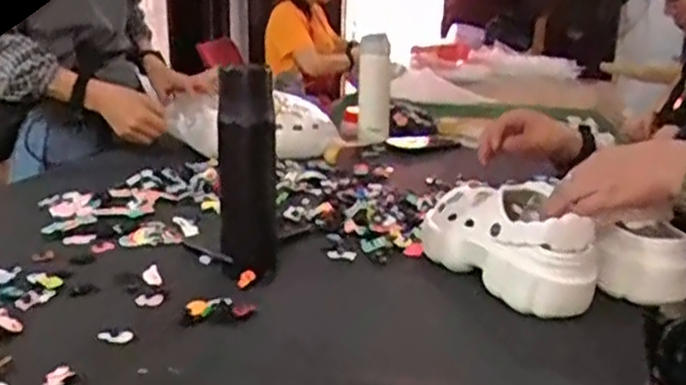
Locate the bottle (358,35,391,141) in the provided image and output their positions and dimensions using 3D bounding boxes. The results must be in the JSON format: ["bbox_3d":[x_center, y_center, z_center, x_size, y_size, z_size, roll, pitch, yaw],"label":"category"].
[{"bbox_3d":[0.065,-0.209,1.566,0.080,0.249,0.077,3,16,3],"label":"bottle"}]

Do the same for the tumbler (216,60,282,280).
[{"bbox_3d":[-0.107,-0.025,0.816,0.067,0.235,0.068,2,16,-1],"label":"tumbler"}]

